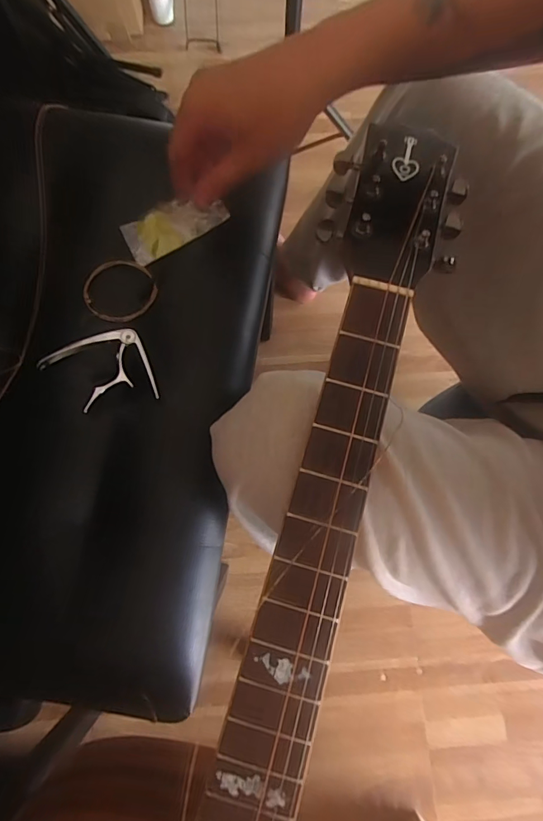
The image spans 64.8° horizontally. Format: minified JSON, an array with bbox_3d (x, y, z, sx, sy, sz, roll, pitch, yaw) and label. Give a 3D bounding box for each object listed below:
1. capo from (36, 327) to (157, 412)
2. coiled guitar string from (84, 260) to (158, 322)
[{"bbox_3d":[-0.150,-0.033,0.373,0.086,0.014,0.064,-21,80,-4],"label":"capo"},{"bbox_3d":[-0.137,-0.109,0.388,0.057,0.008,0.063,44,82,7],"label":"coiled guitar string"}]

